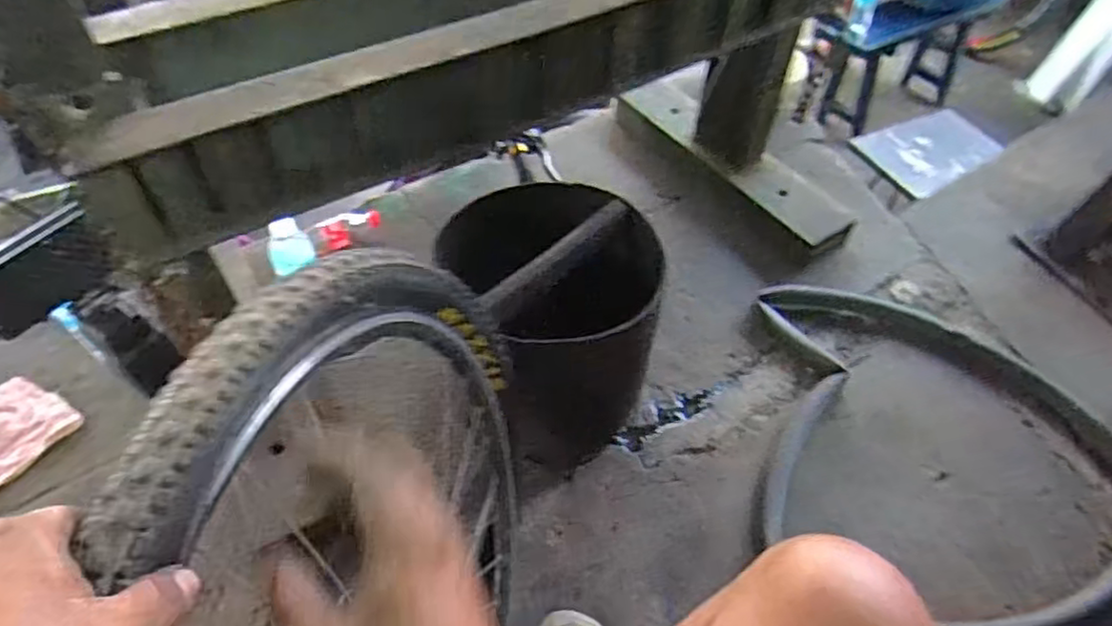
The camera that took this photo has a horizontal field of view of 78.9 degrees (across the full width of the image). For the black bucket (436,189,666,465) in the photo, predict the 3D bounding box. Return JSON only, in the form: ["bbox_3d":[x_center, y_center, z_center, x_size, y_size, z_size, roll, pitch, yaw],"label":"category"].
[{"bbox_3d":[-0.011,0.022,0.967,0.276,0.304,0.290,-24,56,-19],"label":"black bucket"}]

